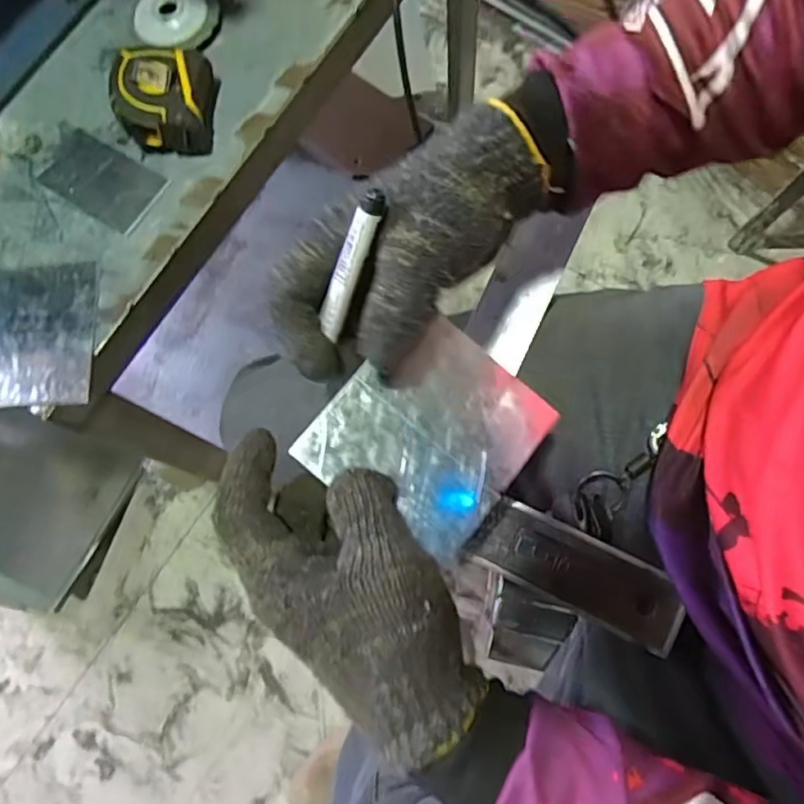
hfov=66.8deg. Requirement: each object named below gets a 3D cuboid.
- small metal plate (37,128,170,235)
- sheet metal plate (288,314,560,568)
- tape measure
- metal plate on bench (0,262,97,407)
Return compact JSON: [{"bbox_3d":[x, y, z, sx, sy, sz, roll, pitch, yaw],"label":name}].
[{"bbox_3d":[-0.233,-0.173,0.474,0.099,0.004,0.054,31,81,11],"label":"small metal plate"},{"bbox_3d":[0.015,0.015,0.321,0.099,0.005,0.102,38,77,-2],"label":"sheet metal plate"},{"bbox_3d":[-0.179,-0.229,0.462,0.067,0.043,0.073,-1,75,4],"label":"tape measure"},{"bbox_3d":[-0.271,-0.049,0.439,0.099,0.005,0.107,-4,73,4],"label":"metal plate on bench"}]

